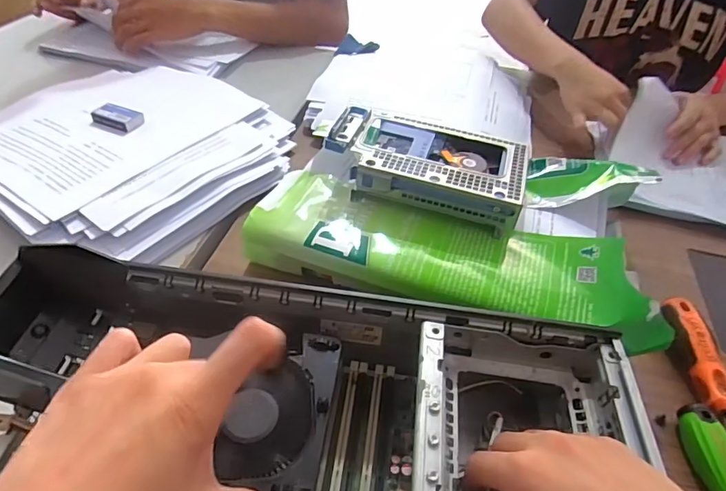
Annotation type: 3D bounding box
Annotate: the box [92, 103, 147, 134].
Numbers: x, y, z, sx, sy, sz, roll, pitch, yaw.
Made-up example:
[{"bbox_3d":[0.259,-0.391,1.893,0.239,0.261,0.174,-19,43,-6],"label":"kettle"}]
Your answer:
[{"bbox_3d":[-0.289,-0.151,0.566,0.056,0.012,0.031,19,44,14],"label":"box"}]

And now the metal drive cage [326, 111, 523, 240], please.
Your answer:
[{"bbox_3d":[0.067,-0.084,0.488,0.187,0.055,0.119,15,44,10],"label":"metal drive cage"}]

